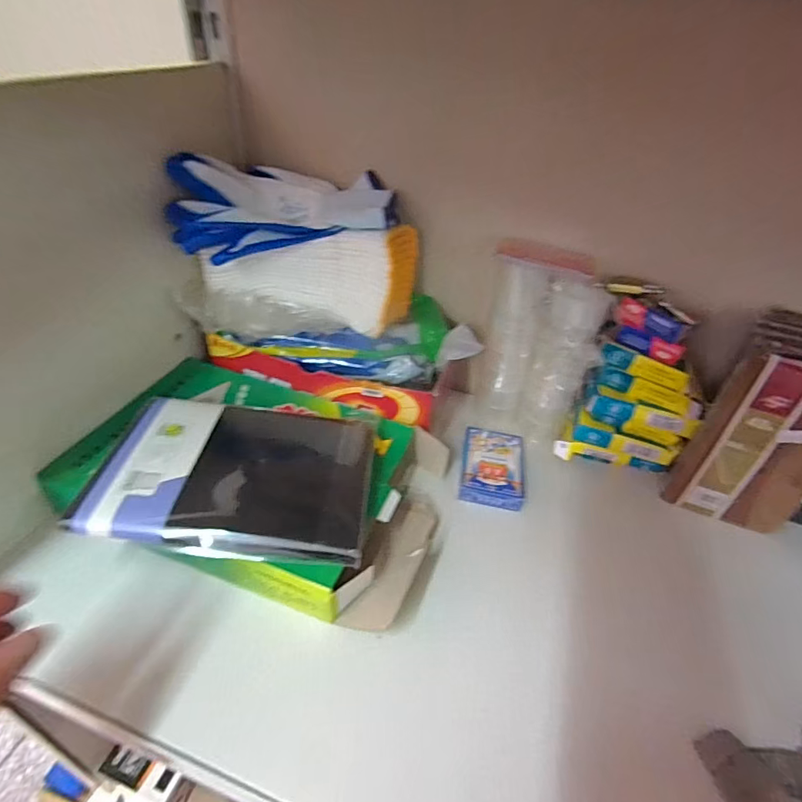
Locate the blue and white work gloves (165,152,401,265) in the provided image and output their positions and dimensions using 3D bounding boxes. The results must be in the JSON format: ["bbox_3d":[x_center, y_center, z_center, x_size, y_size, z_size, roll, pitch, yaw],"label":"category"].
[{"bbox_3d":[-0.112,-0.193,0.477,0.205,0.065,0.113,-3,40,-12],"label":"blue and white work gloves"}]

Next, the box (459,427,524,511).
[{"bbox_3d":[0.093,0.065,0.493,0.059,0.022,0.088,10,39,4],"label":"box"}]

